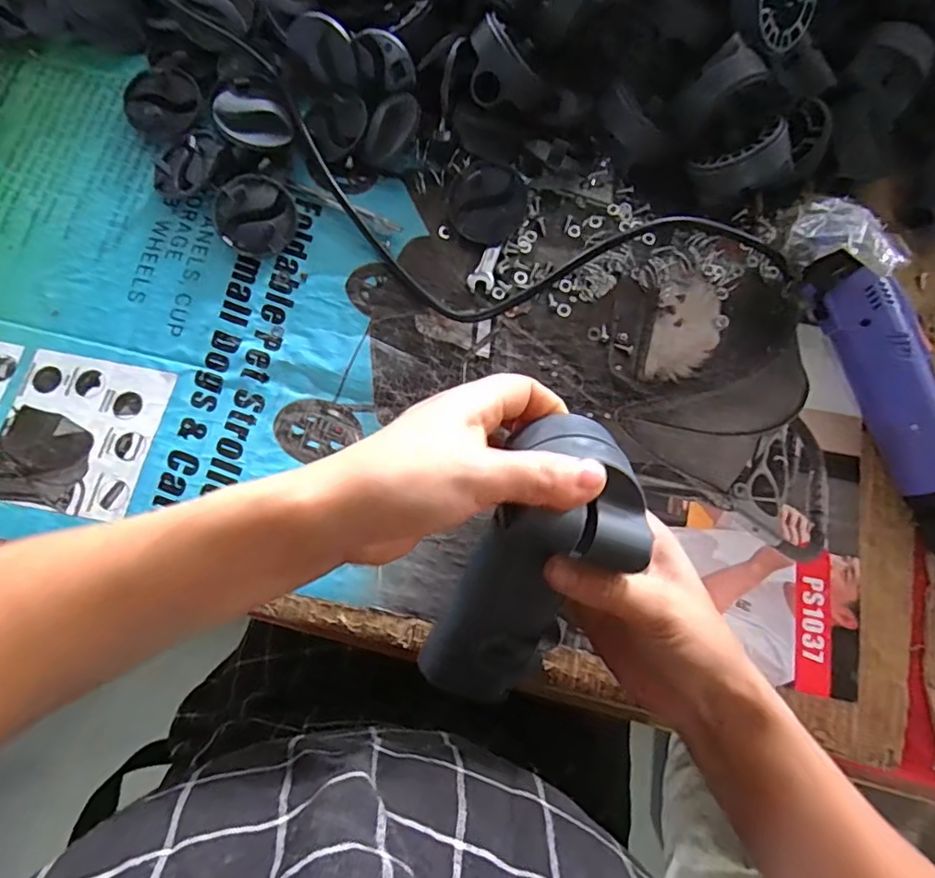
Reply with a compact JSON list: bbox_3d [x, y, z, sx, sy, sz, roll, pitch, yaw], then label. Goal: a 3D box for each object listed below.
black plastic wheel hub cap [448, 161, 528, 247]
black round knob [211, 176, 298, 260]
[{"bbox_3d":[0.015,-0.172,0.406,0.055,0.015,0.055,1,97,9],"label":"black plastic wheel hub cap"},{"bbox_3d":[-0.152,-0.160,0.400,0.055,0.013,0.055,0,93,-8],"label":"black round knob"}]

